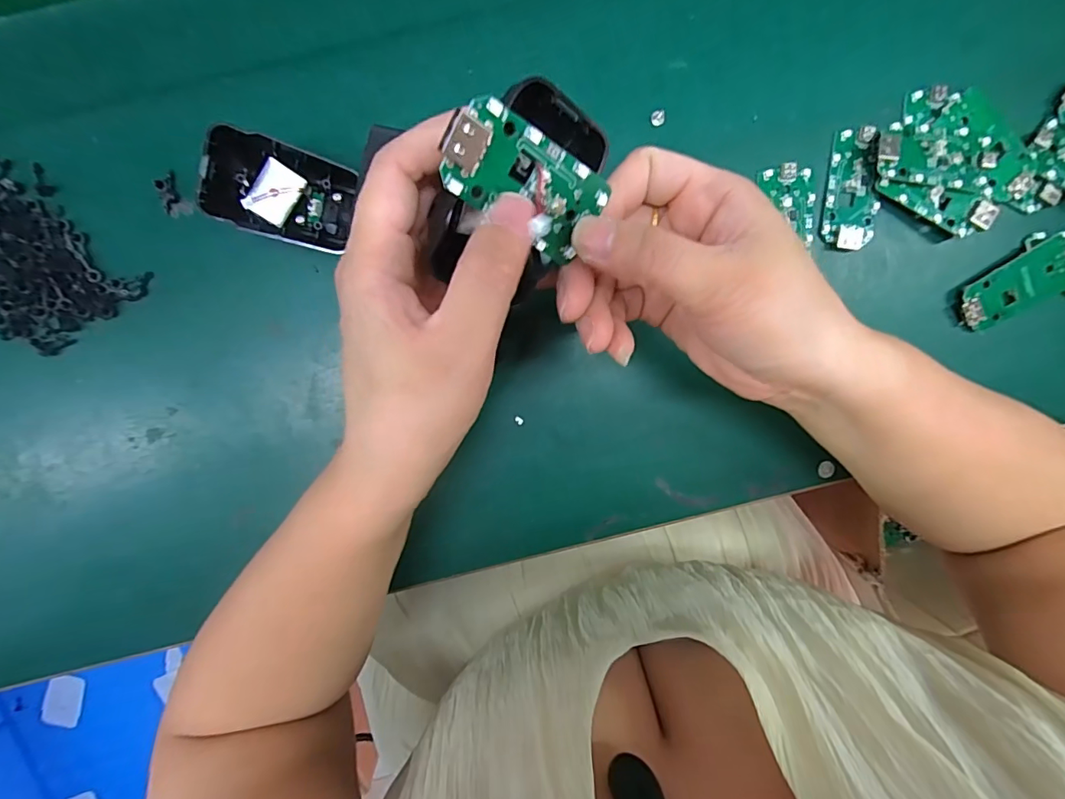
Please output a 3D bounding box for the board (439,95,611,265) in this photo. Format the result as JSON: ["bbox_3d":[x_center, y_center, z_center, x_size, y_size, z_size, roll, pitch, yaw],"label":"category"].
[{"bbox_3d":[-0.001,-0.071,0.159,0.061,0.004,0.032,17,114,-41],"label":"board"}]

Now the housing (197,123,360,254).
[{"bbox_3d":[-0.124,-0.102,0.241,0.067,0.010,0.044,7,102,-36],"label":"housing"}]

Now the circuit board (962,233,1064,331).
[{"bbox_3d":[0.278,-0.066,0.275,0.070,0.008,0.030,-29,97,1],"label":"circuit board"}]

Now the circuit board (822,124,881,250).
[{"bbox_3d":[0.178,-0.116,0.267,0.029,0.005,0.064,4,97,-3],"label":"circuit board"}]

